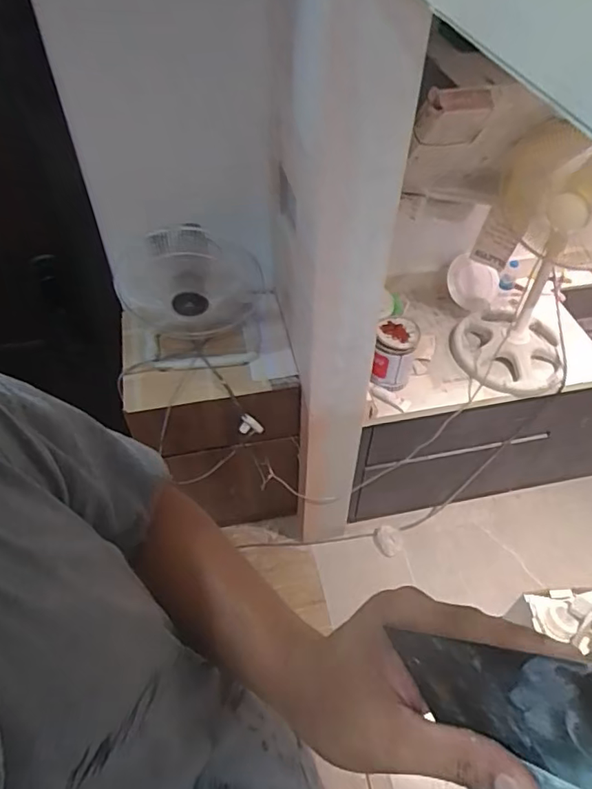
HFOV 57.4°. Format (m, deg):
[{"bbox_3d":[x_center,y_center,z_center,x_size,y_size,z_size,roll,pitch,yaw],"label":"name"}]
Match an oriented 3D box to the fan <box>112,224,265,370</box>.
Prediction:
[{"bbox_3d":[-0.345,-0.302,1.691,0.459,0.432,0.277,0,50,0],"label":"fan"}]

